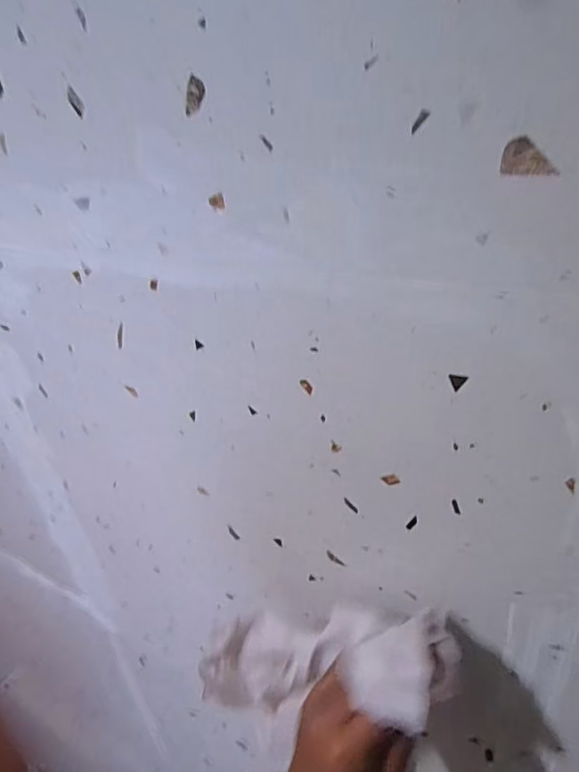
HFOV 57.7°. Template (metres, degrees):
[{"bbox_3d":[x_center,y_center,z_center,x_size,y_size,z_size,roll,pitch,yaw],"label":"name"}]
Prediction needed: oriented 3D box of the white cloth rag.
[{"bbox_3d":[0.028,0.212,0.402,0.202,0.064,0.080,-22,19,34],"label":"white cloth rag"}]

